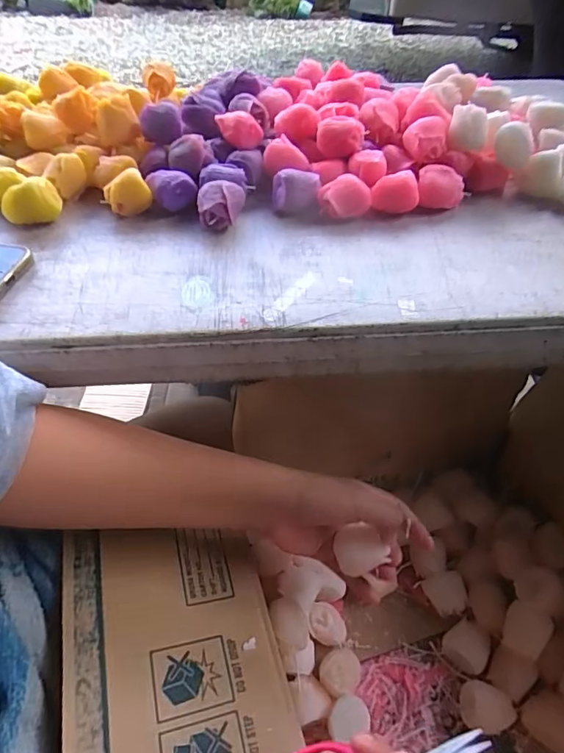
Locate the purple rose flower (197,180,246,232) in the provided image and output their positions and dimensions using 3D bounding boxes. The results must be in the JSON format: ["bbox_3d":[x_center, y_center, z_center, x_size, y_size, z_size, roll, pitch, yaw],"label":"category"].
[{"bbox_3d":[-0.053,-0.146,0.427,0.038,0.033,0.036,1,47,0],"label":"purple rose flower"}]

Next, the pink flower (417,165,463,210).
[{"bbox_3d":[0.145,-0.172,0.449,0.041,0.033,0.026,12,48,10],"label":"pink flower"}]

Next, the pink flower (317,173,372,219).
[{"bbox_3d":[0.055,-0.157,0.435,0.045,0.031,0.027,-8,48,-8],"label":"pink flower"}]

